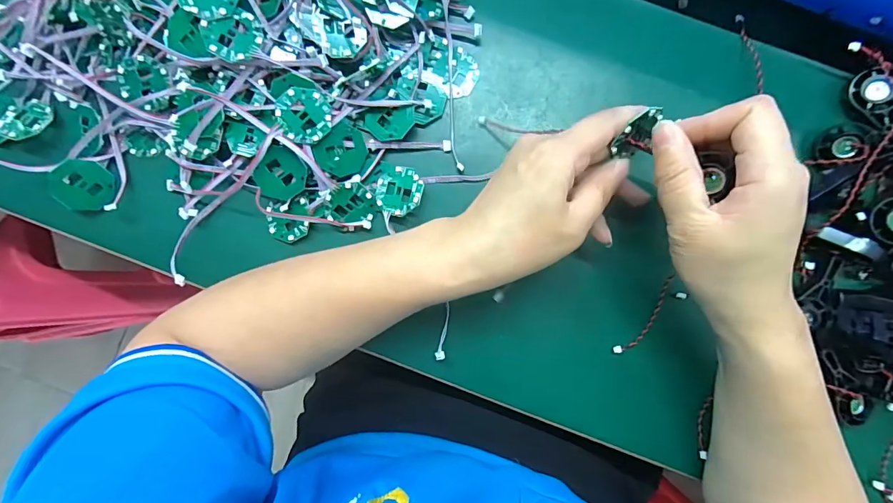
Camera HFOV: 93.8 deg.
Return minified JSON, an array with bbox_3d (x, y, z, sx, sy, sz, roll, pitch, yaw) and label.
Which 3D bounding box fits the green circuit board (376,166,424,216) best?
[{"bbox_3d":[-0.032,-0.041,0.288,0.033,0.004,0.032,-33,72,7],"label":"green circuit board"}]

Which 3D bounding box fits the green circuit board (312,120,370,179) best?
[{"bbox_3d":[-0.071,-0.069,0.288,0.035,0.004,0.030,-44,108,-4],"label":"green circuit board"}]

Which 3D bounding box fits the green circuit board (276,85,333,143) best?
[{"bbox_3d":[-0.093,-0.089,0.273,0.034,0.004,0.035,6,95,-22],"label":"green circuit board"}]

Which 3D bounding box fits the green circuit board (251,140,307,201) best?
[{"bbox_3d":[-0.111,-0.051,0.282,0.031,0.005,0.036,31,105,-17],"label":"green circuit board"}]

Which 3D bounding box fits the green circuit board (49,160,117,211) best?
[{"bbox_3d":[-0.256,-0.046,0.295,0.036,0.007,0.034,-48,126,-5],"label":"green circuit board"}]

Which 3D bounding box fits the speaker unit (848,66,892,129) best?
[{"bbox_3d":[0.282,-0.100,0.270,0.023,0.013,0.038,-25,89,1],"label":"speaker unit"}]

